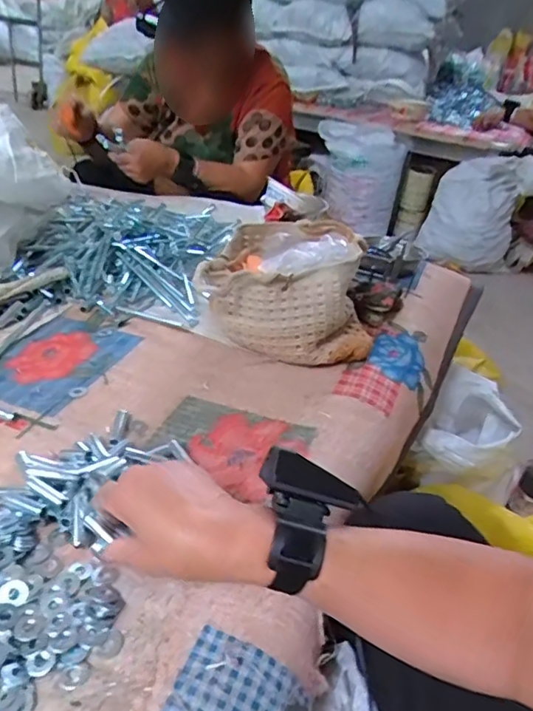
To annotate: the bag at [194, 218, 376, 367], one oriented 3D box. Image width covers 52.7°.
[{"bbox_3d":[0.025,-0.080,0.691,0.216,0.139,0.154,5,32,-4],"label":"bag"}]

